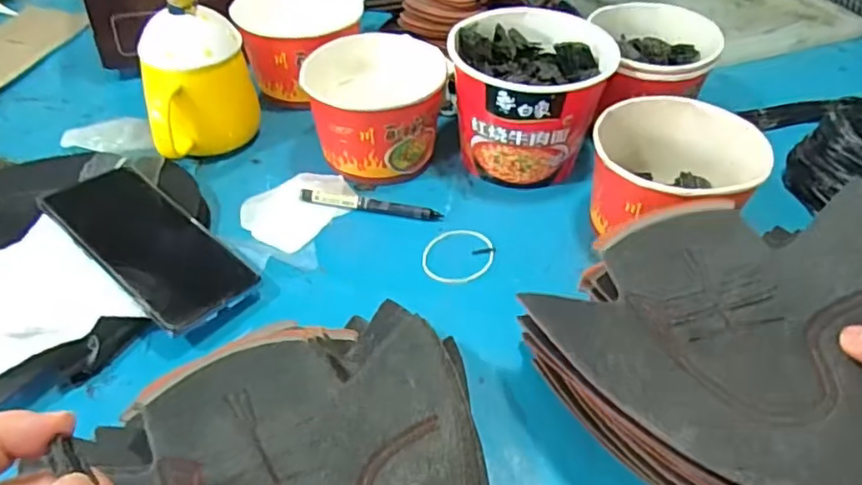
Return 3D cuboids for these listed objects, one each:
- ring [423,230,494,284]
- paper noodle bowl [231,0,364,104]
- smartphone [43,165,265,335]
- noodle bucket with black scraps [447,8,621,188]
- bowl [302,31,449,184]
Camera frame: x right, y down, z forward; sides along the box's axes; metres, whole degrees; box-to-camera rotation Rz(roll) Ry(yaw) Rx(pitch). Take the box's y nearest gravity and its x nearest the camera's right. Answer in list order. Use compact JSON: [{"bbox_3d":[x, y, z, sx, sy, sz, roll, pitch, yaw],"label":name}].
[{"bbox_3d":[0.021,0.010,0.472,0.049,0.004,0.056,22,47,19],"label":"ring"},{"bbox_3d":[-0.125,-0.192,0.606,0.100,0.086,0.099,1,44,-1],"label":"paper noodle bowl"},{"bbox_3d":[-0.195,-0.002,0.434,0.154,0.012,0.069,36,49,22],"label":"smartphone"},{"bbox_3d":[0.080,-0.120,0.536,0.126,0.102,0.131,10,44,8],"label":"noodle bucket with black scraps"},{"bbox_3d":[-0.048,-0.117,0.535,0.106,0.091,0.110,1,44,-1],"label":"bowl"}]

